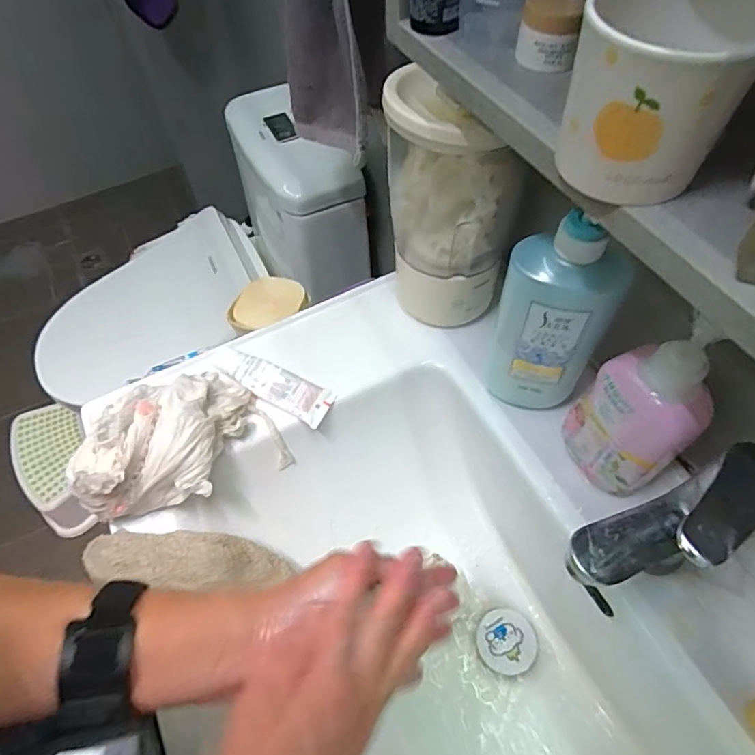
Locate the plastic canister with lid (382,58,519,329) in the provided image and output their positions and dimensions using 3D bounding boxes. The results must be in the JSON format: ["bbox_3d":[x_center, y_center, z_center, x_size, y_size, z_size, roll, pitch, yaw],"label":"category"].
[{"bbox_3d":[0.065,-0.160,0.514,0.107,0.243,0.110,-11,57,-6],"label":"plastic canister with lid"}]

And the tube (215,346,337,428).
[{"bbox_3d":[-0.112,0.005,0.558,0.132,0.023,0.043,25,60,16],"label":"tube"}]

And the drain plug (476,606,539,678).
[{"bbox_3d":[0.137,0.283,0.555,0.061,0.023,0.061,-15,58,-9],"label":"drain plug"}]

